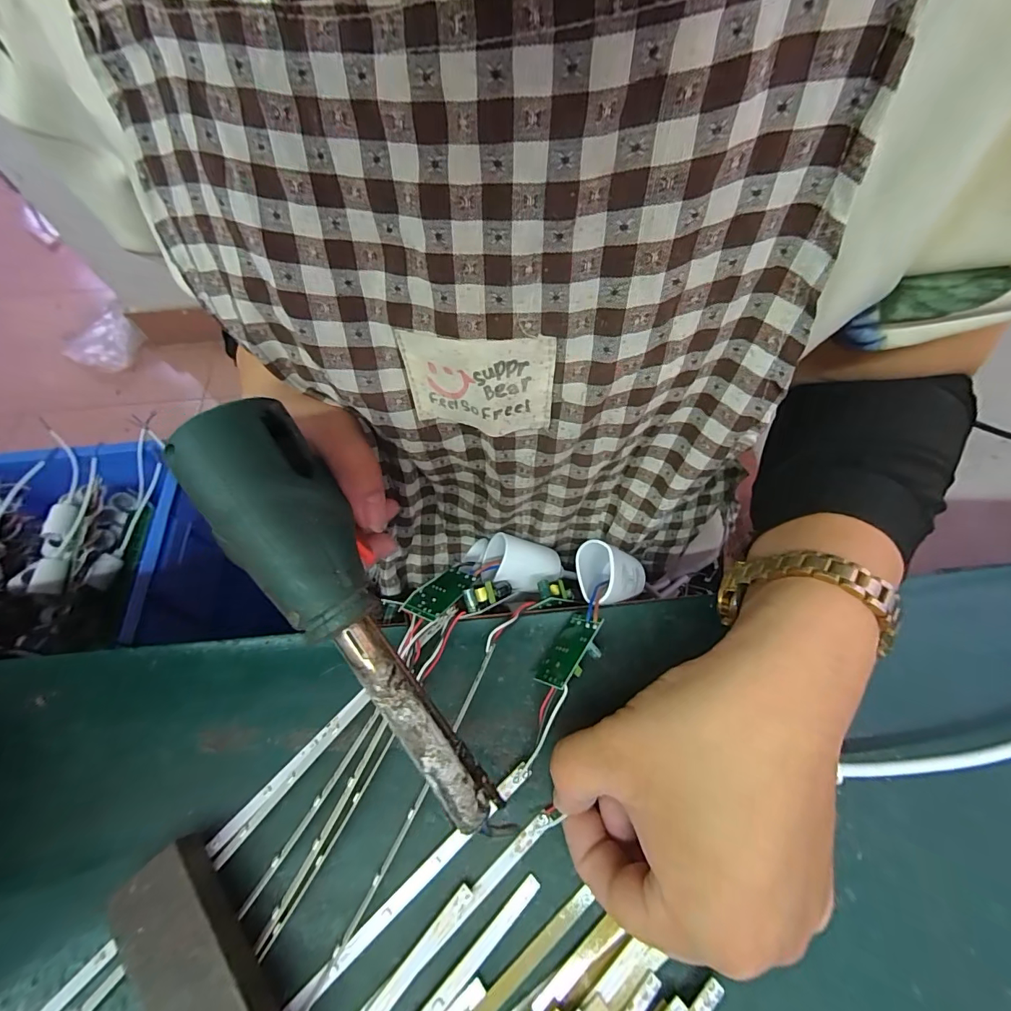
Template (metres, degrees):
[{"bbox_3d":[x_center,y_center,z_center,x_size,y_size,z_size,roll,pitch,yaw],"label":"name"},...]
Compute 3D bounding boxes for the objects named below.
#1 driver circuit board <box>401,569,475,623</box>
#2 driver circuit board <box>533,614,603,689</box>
[{"bbox_3d":[-0.033,0.044,0.225,0.023,0.004,0.037,13,33,34],"label":"driver circuit board"},{"bbox_3d":[0.032,0.070,0.206,0.012,0.030,0.037,48,66,-14],"label":"driver circuit board"}]

